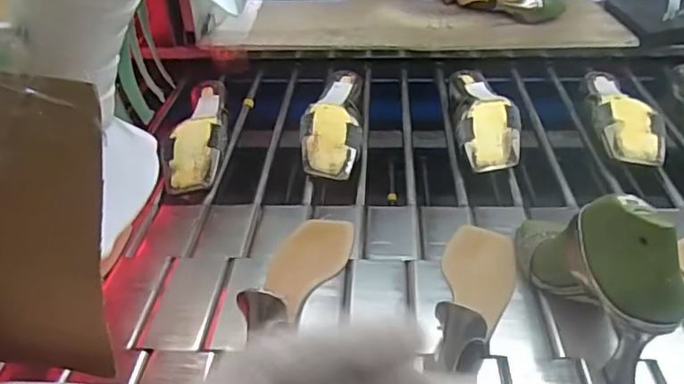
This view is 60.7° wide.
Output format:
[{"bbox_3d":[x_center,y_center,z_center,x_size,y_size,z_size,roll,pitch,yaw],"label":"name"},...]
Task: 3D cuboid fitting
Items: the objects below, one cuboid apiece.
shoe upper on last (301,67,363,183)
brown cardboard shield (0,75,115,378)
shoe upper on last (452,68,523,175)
[{"bbox_3d":[-0.012,-0.096,0.811,0.079,0.064,0.203,-2,36,3],"label":"shoe upper on last"},{"bbox_3d":[-0.225,0.030,0.406,0.118,0.217,0.012,5,21,-2],"label":"brown cardboard shield"},{"bbox_3d":[0.196,-0.107,0.816,0.081,0.067,0.214,0,36,6],"label":"shoe upper on last"}]

